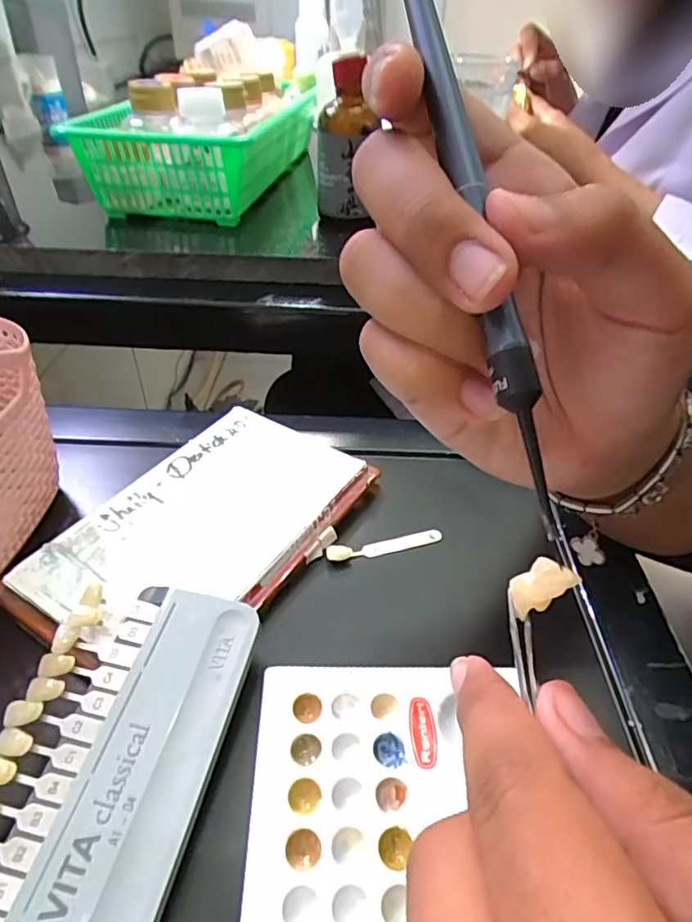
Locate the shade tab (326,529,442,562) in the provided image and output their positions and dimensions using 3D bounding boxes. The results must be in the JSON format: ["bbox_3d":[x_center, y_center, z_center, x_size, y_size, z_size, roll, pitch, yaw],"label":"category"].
[{"bbox_3d":[0.018,0.038,0.259,0.055,0.005,0.007,-10,42,-13],"label":"shade tab"}]

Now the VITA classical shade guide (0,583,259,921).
[{"bbox_3d":[-0.078,0.099,0.160,0.070,0.010,0.143,10,41,9],"label":"VITA classical shade guide"}]

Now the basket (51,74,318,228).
[{"bbox_3d":[-0.103,-0.261,0.454,0.120,0.055,0.271,7,41,6],"label":"basket"}]

